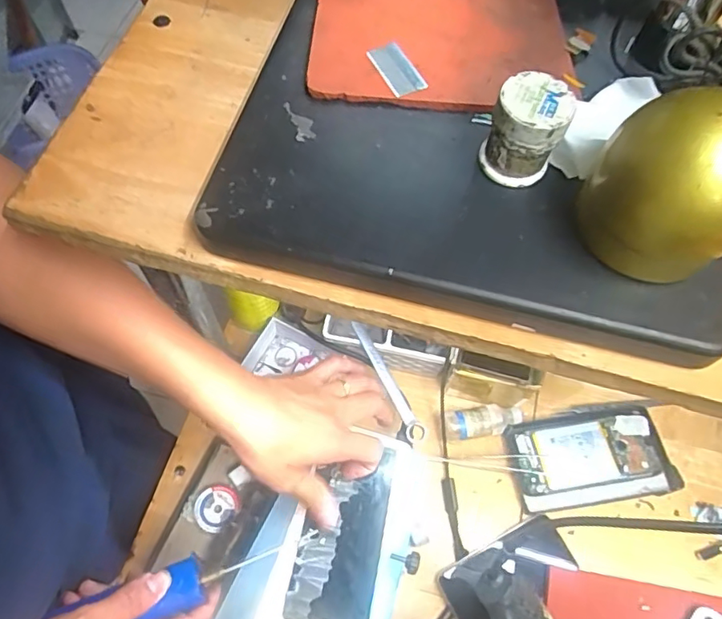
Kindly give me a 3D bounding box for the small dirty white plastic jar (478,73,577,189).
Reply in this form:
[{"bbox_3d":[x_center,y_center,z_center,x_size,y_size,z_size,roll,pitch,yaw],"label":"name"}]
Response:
[{"bbox_3d":[0.077,-0.083,0.257,0.033,0.044,0.029,21,65,9],"label":"small dirty white plastic jar"}]

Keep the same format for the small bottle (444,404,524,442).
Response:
[{"bbox_3d":[0.144,0.131,0.633,0.091,0.028,0.033,-9,64,-6],"label":"small bottle"}]

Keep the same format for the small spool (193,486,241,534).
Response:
[{"bbox_3d":[-0.159,0.220,0.594,0.052,0.009,0.045,-24,66,-13],"label":"small spool"}]

